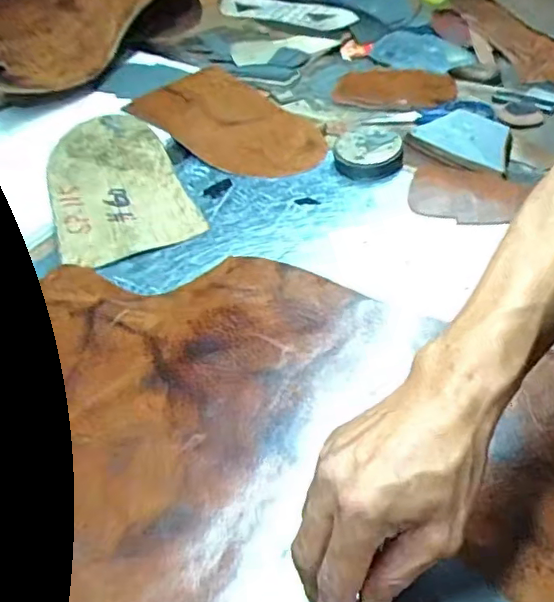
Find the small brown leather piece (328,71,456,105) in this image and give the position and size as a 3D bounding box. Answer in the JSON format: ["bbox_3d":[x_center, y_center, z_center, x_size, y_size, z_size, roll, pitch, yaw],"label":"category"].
[{"bbox_3d":[0.171,-0.312,0.817,0.166,0.011,0.112,9,46,9],"label":"small brown leather piece"}]

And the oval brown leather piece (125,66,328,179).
[{"bbox_3d":[-0.051,-0.240,0.736,0.270,0.028,0.164,32,56,31],"label":"oval brown leather piece"}]

